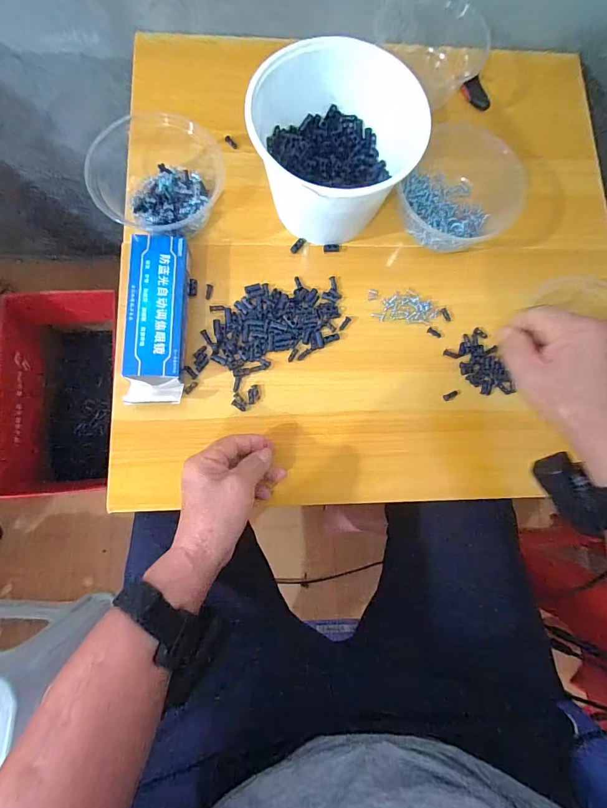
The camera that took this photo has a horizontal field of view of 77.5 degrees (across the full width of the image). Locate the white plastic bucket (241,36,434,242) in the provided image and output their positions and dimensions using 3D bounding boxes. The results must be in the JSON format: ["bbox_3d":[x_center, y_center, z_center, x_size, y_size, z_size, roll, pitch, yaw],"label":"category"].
[{"bbox_3d":[0.029,-0.262,0.397,0.163,0.105,0.142,-14,83,-4],"label":"white plastic bucket"}]

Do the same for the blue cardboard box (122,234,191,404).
[{"bbox_3d":[-0.152,-0.089,0.396,0.059,0.032,0.178,2,82,-2],"label":"blue cardboard box"}]

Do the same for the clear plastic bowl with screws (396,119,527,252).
[{"bbox_3d":[0.183,-0.246,0.432,0.134,0.046,0.152,31,82,2],"label":"clear plastic bowl with screws"}]

